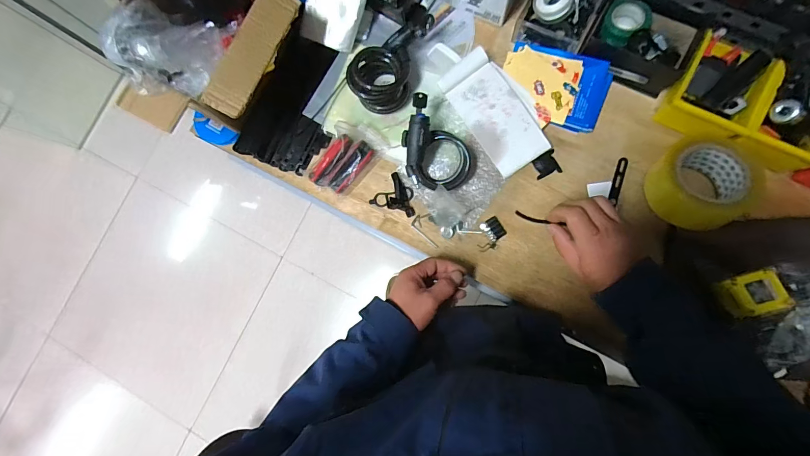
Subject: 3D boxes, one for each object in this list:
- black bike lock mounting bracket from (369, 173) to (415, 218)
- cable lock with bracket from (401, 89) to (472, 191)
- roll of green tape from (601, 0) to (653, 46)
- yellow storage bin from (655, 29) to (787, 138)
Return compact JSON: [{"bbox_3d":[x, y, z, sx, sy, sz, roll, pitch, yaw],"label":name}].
[{"bbox_3d":[-0.013,-0.056,0.579,0.072,0.020,0.057,19,86,8],"label":"black bike lock mounting bracket"},{"bbox_3d":[0.050,-0.121,0.545,0.104,0.062,0.117,17,86,7],"label":"cable lock with bracket"},{"bbox_3d":[0.318,-0.294,0.524,0.059,0.029,0.065,33,88,8],"label":"roll of green tape"},{"bbox_3d":[0.440,-0.196,0.507,0.108,0.060,0.138,29,87,8],"label":"yellow storage bin"}]

